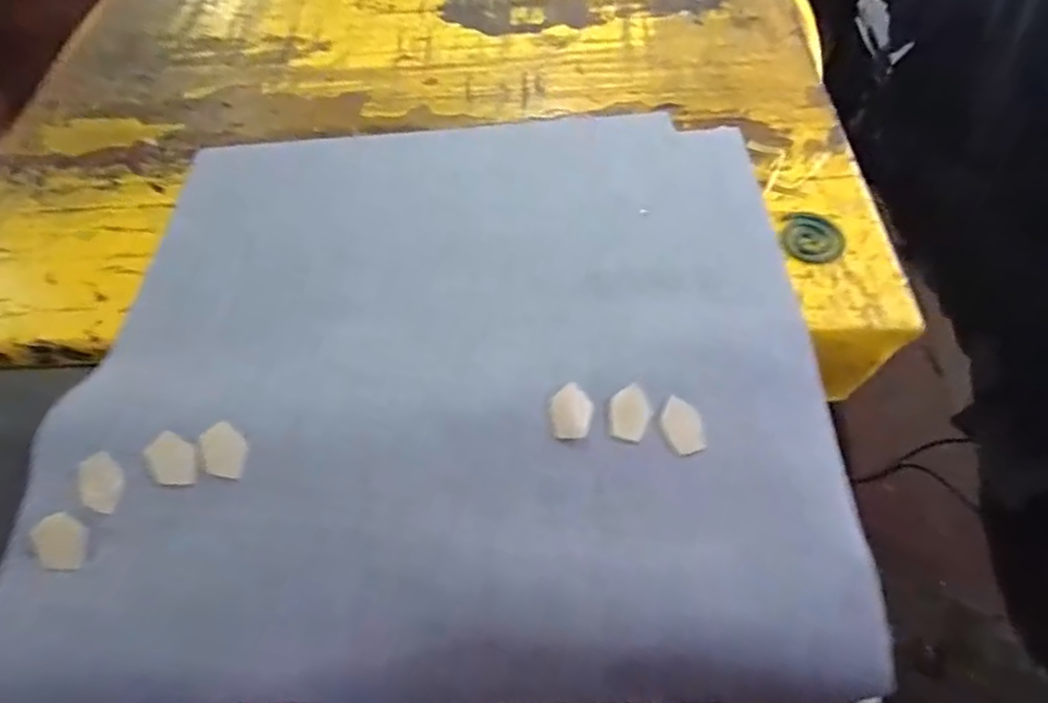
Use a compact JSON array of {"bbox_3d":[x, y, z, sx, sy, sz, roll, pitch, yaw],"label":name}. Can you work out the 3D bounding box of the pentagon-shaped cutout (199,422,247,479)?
[{"bbox_3d":[-0.269,0.088,0.533,0.038,0.008,0.049,3,70,-9],"label":"pentagon-shaped cutout"}]

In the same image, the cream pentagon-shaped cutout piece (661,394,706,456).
[{"bbox_3d":[0.150,0.070,0.565,0.036,0.004,0.055,-15,64,-9],"label":"cream pentagon-shaped cutout piece"}]

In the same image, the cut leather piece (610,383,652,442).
[{"bbox_3d":[0.102,0.059,0.574,0.037,0.009,0.054,10,61,10],"label":"cut leather piece"}]

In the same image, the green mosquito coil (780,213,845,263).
[{"bbox_3d":[0.335,-0.132,0.690,0.066,0.005,0.075,16,64,13],"label":"green mosquito coil"}]

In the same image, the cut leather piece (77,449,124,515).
[{"bbox_3d":[-0.378,0.118,0.533,0.041,0.004,0.054,-26,79,-1],"label":"cut leather piece"}]

